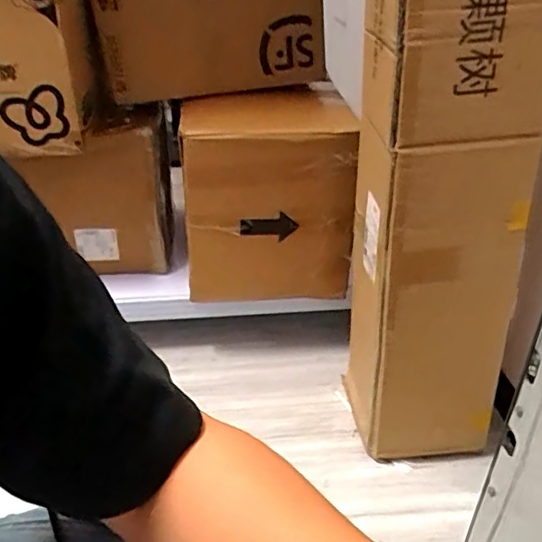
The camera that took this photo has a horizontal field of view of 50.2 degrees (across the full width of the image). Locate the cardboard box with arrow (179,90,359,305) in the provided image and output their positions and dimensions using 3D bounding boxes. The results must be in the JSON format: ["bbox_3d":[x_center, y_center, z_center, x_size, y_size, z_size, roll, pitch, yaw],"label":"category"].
[{"bbox_3d":[-0.014,-0.126,1.100,0.312,0.367,0.195,-6,34,-7],"label":"cardboard box with arrow"}]

